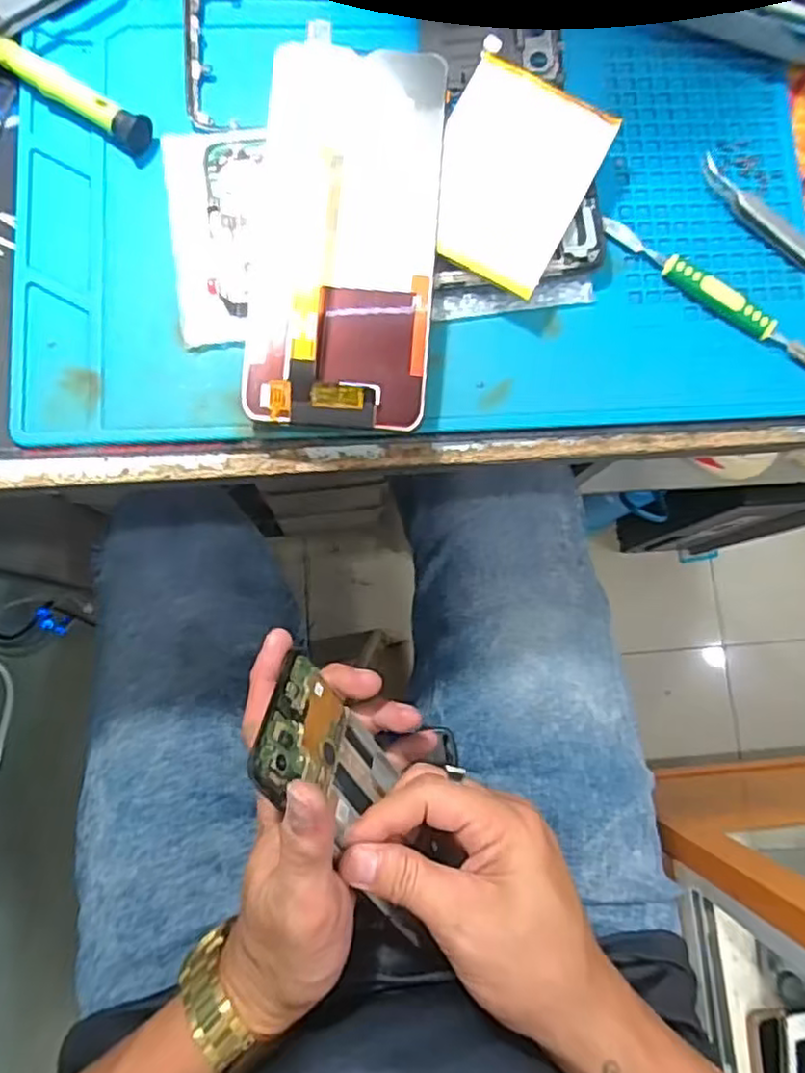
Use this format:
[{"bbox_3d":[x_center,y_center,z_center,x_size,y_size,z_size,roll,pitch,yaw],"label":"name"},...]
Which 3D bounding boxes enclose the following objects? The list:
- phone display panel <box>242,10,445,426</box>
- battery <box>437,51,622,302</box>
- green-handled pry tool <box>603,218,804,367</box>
[{"bbox_3d":[-0.022,-0.122,0.269,0.071,0.014,0.157,5,85,-2],"label":"phone display panel"},{"bbox_3d":[0.044,-0.149,0.280,0.062,0.004,0.088,26,84,1],"label":"battery"},{"bbox_3d":[0.137,-0.103,0.293,0.116,0.008,0.014,36,81,3],"label":"green-handled pry tool"}]

